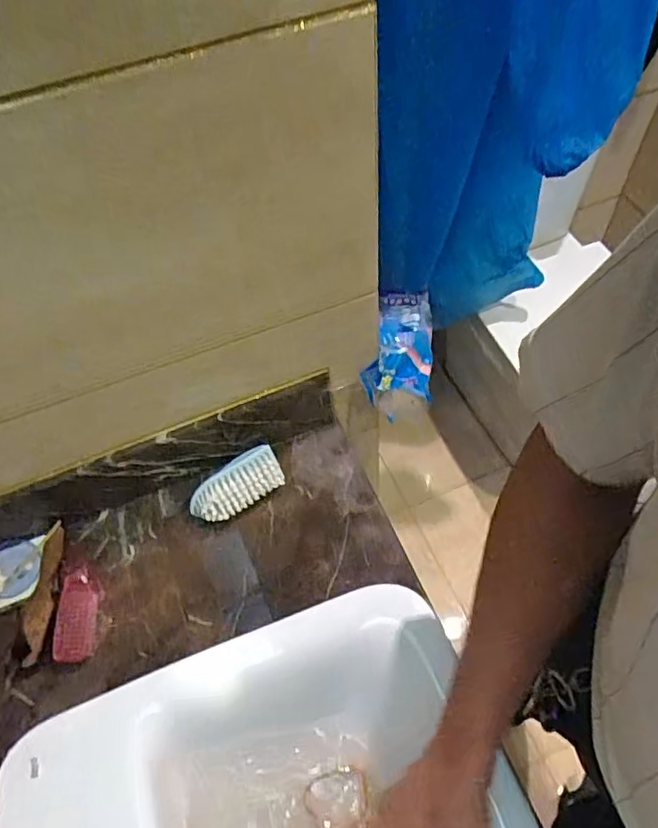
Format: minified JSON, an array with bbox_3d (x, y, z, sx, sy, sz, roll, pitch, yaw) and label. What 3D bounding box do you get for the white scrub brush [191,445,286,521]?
[{"bbox_3d":[-0.124,0.096,0.777,0.123,0.061,0.064,-32,60,-16],"label":"white scrub brush"}]

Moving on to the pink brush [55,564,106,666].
[{"bbox_3d":[-0.306,0.237,0.710,0.046,0.026,0.115,-4,56,2],"label":"pink brush"}]

